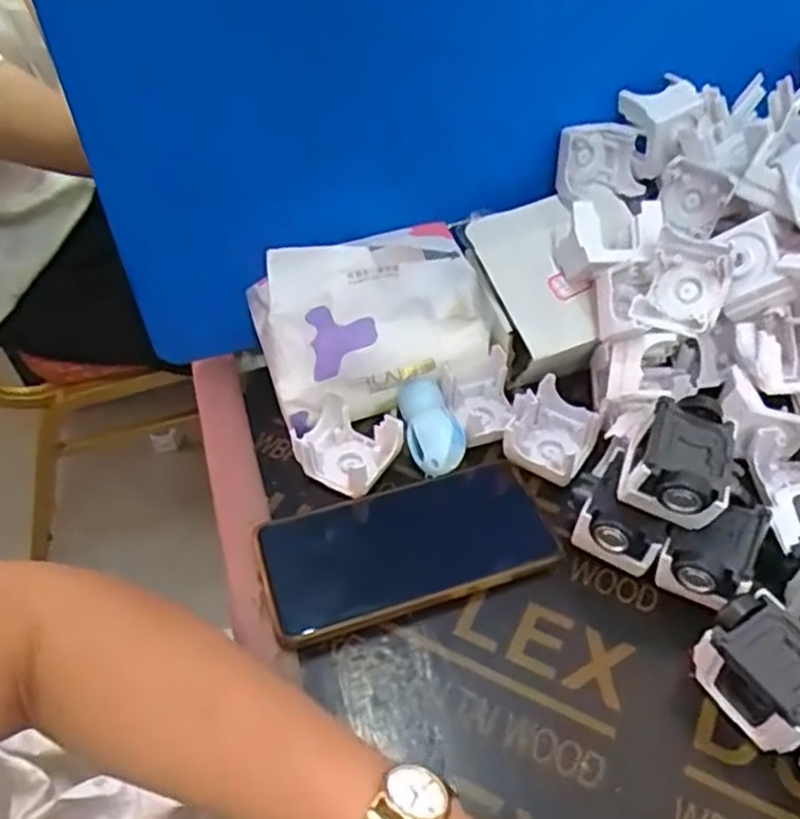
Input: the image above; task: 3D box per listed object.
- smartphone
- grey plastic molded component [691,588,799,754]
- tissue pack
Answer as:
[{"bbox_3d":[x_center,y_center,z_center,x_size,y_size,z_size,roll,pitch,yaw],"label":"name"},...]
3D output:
[{"bbox_3d":[0.005,0.078,0.402,0.160,0.013,0.076,-15,48,-12],"label":"smartphone"},{"bbox_3d":[0.174,0.125,0.335,0.042,0.046,0.059,-26,51,-21],"label":"grey plastic molded component"},{"bbox_3d":[-0.020,-0.058,0.465,0.141,0.100,0.079,-17,48,-14],"label":"tissue pack"}]

